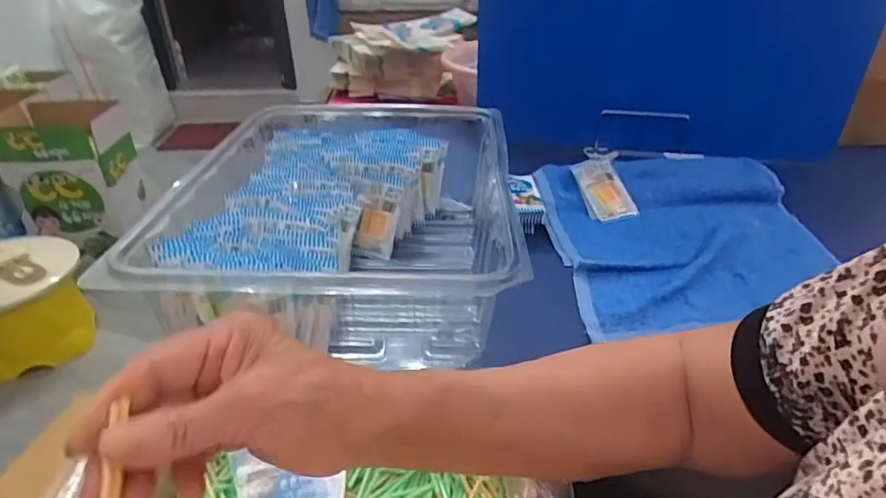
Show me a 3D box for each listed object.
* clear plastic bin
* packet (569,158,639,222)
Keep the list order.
[{"bbox_3d":[-0.101,-0.033,0.643,0.334,0.136,0.452,1,32,1],"label":"clear plastic bin"},{"bbox_3d":[0.228,-0.084,0.789,0.065,0.012,0.096,-16,78,-6],"label":"packet"}]

